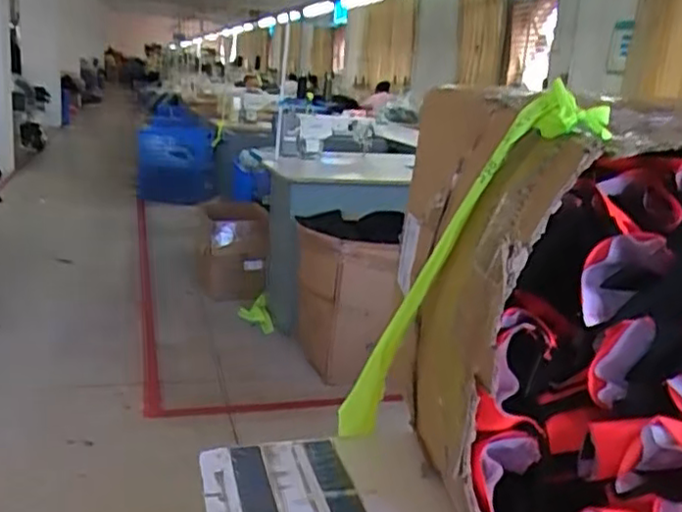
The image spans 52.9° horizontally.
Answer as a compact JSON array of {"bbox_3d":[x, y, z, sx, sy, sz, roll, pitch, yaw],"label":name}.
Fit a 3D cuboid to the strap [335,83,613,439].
[{"bbox_3d":[0.102,0.057,0.732,0.048,0.538,0.070,-6,50,-32],"label":"strap"}]

